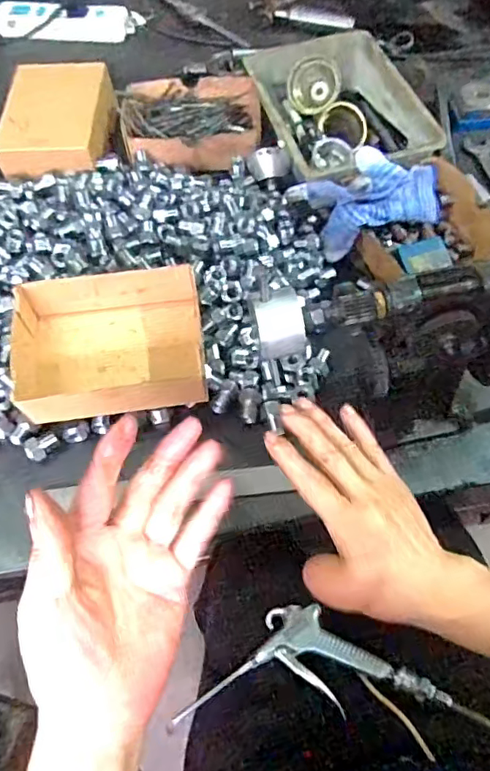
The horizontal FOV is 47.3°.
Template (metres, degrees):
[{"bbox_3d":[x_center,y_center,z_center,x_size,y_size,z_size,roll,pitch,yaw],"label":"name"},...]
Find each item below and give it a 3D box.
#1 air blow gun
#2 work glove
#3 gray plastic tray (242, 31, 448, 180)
[{"bbox_3d":[0.055,0.262,0.537,0.243,0.034,0.095,-3,59,0],"label":"air blow gun"},{"bbox_3d":[0.137,-0.206,0.599,0.163,0.072,0.079,-17,60,-8],"label":"work glove"},{"bbox_3d":[0.112,-0.338,0.693,0.172,0.055,0.248,-13,59,-6],"label":"gray plastic tray"}]

